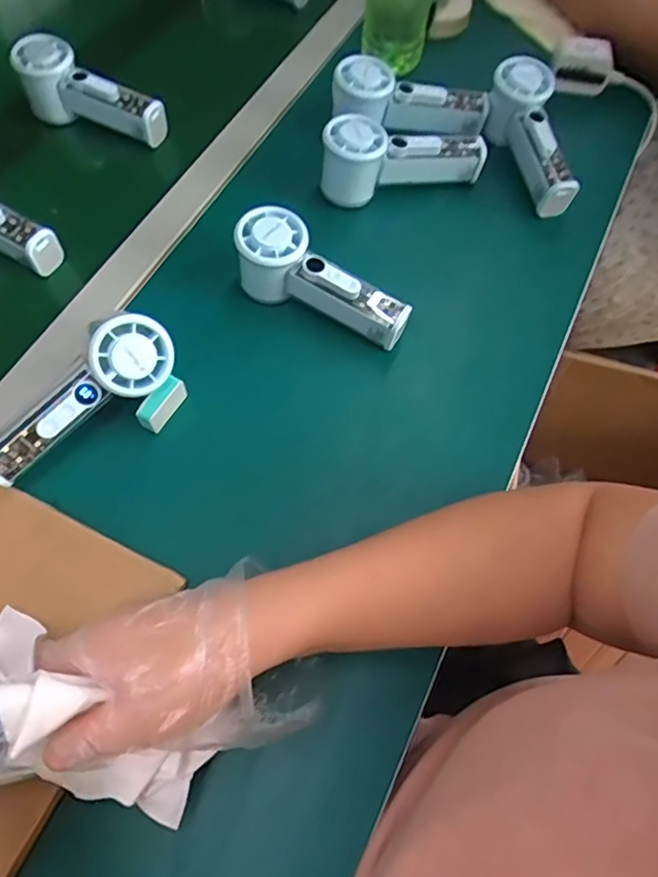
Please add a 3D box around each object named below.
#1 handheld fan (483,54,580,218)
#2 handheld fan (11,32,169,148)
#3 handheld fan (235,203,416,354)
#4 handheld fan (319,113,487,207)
[{"bbox_3d":[0.202,-0.294,0.555,0.055,0.069,0.158,-17,82,-8],"label":"handheld fan"},{"bbox_3d":[-0.237,-0.340,0.571,0.150,0.058,0.050,28,67,13],"label":"handheld fan"},{"bbox_3d":[-0.008,-0.125,0.477,0.154,0.064,0.054,32,67,0],"label":"handheld fan"},{"bbox_3d":[0.069,-0.259,0.535,0.154,0.061,0.048,-4,64,-3],"label":"handheld fan"}]

